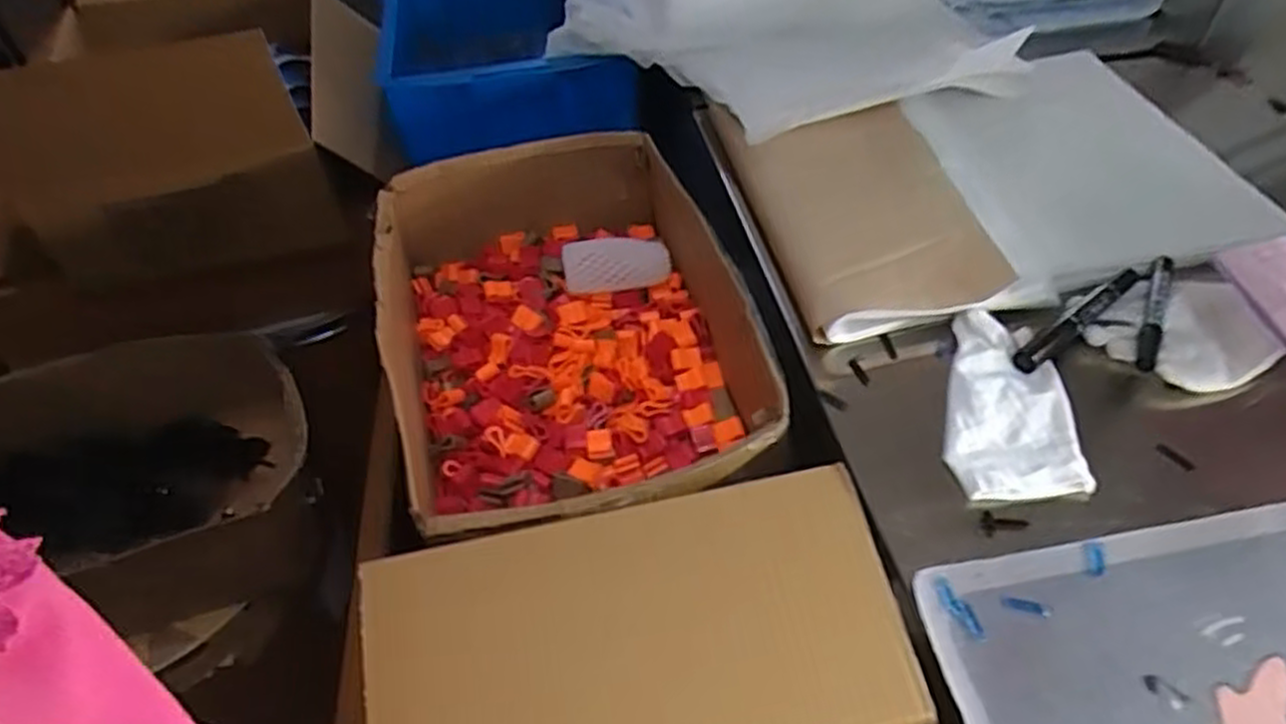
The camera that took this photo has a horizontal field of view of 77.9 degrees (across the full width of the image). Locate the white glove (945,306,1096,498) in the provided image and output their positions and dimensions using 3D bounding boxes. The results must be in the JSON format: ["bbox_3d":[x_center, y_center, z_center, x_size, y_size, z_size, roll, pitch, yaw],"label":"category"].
[{"bbox_3d":[0.254,0.028,0.561,0.089,0.019,0.155,1,49,4],"label":"white glove"}]

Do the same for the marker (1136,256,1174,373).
[{"bbox_3d":[0.393,-0.040,0.610,0.015,0.012,0.136,22,53,21],"label":"marker"}]

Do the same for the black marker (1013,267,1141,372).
[{"bbox_3d":[0.334,-0.035,0.604,0.150,0.013,0.017,-31,54,-22],"label":"black marker"}]

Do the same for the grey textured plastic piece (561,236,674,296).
[{"bbox_3d":[-0.027,-0.099,0.803,0.106,0.031,0.053,-6,48,-4],"label":"grey textured plastic piece"}]

